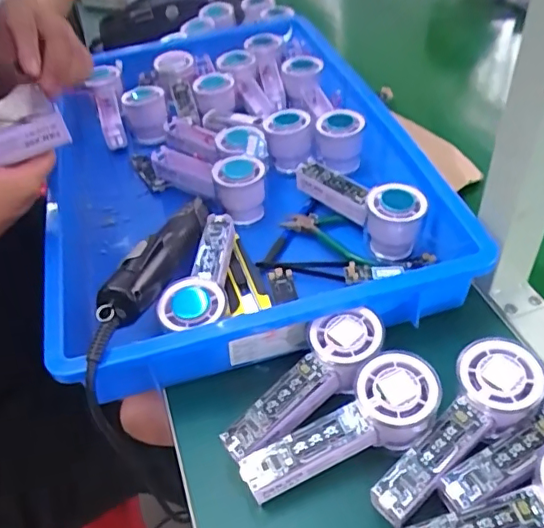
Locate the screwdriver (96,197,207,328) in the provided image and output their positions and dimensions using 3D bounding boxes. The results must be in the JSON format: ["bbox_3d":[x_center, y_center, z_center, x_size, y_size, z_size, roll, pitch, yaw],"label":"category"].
[{"bbox_3d":[-0.090,-0.013,0.491,0.037,0.040,0.191,8,32,13],"label":"screwdriver"}]

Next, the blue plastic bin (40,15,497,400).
[{"bbox_3d":[-0.047,-0.115,0.628,0.359,0.094,0.556,-13,44,-8],"label":"blue plastic bin"}]

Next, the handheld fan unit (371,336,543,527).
[{"bbox_3d":[0.127,0.113,0.383,0.150,0.027,0.051,-40,53,-14],"label":"handheld fan unit"}]

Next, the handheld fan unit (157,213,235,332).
[{"bbox_3d":[-0.059,0.006,0.491,0.050,0.031,0.138,2,44,7],"label":"handheld fan unit"}]

